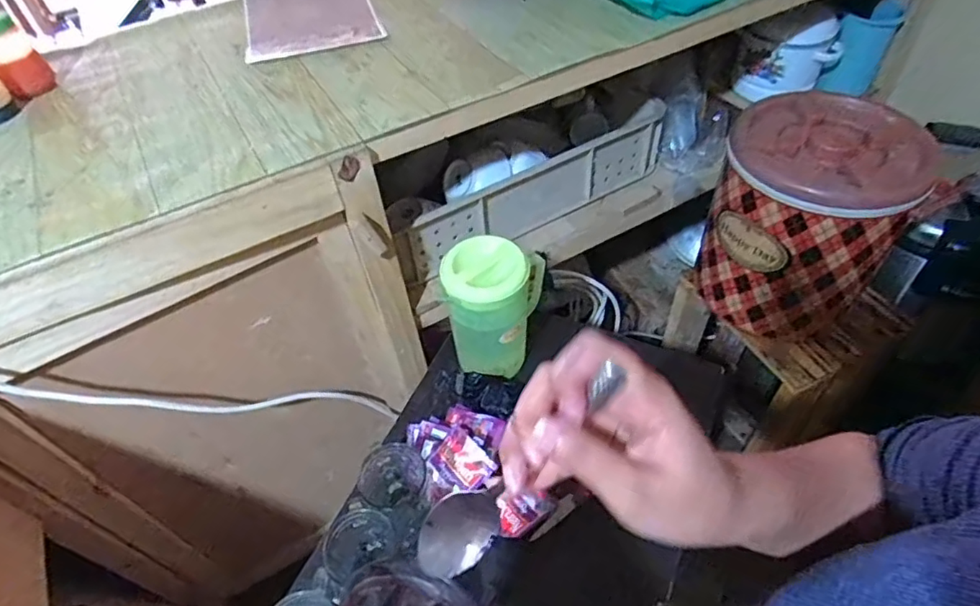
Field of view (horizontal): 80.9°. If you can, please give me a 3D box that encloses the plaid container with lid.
[{"bbox_3d":[0.508,-0.141,0.930,0.262,0.291,0.252,-1,51,2],"label":"plaid container with lid"}]

